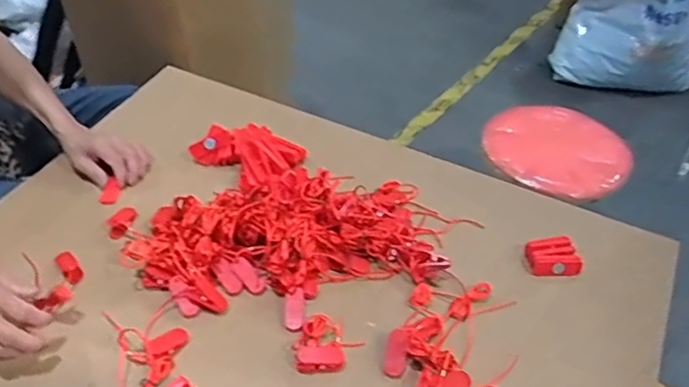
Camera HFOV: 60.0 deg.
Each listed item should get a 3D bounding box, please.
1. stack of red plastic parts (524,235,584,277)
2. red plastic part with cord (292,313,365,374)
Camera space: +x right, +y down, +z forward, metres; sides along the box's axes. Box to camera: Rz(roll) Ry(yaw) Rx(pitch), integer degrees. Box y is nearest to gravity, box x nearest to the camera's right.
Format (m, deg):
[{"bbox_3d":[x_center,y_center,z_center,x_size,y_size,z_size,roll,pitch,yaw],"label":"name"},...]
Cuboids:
[{"bbox_3d":[0.261,0.078,0.747,0.063,0.026,0.049,1,44,-1],"label":"stack of red plastic parts"},{"bbox_3d":[-0.022,0.165,0.640,0.061,0.021,0.066,19,47,17],"label":"red plastic part with cord"}]

